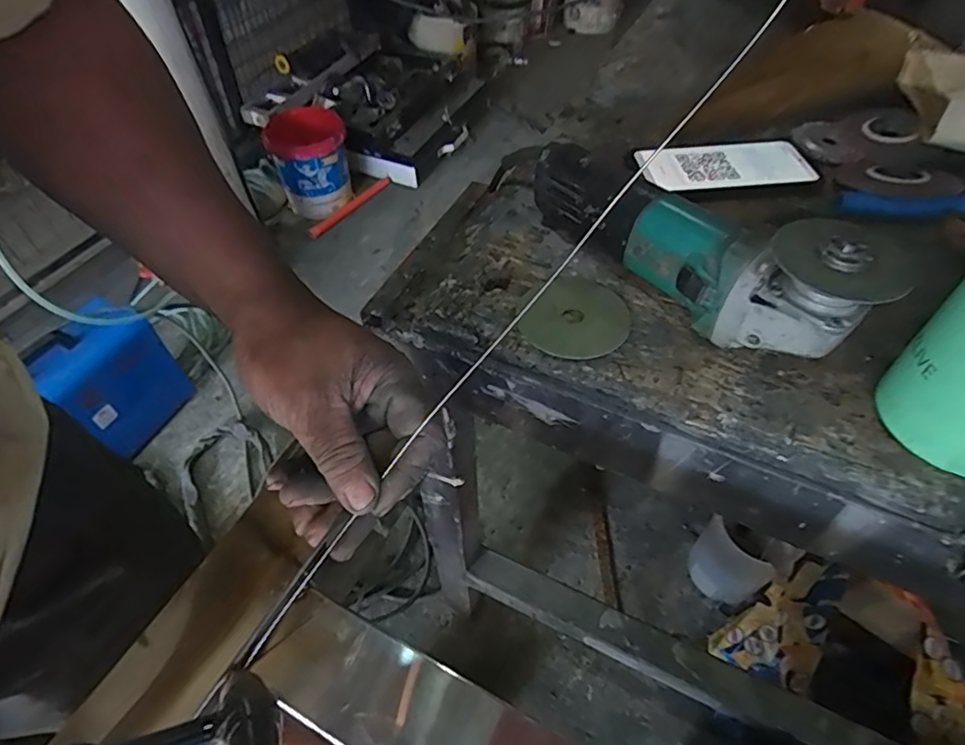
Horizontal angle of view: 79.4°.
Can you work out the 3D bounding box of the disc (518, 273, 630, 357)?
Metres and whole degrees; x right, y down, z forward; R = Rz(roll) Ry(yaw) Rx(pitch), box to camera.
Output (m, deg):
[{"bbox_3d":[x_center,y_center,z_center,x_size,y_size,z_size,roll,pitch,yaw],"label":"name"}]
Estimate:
[{"bbox_3d":[0.068,-0.042,0.435,0.081,0.004,0.082,2,49,-3],"label":"disc"}]

